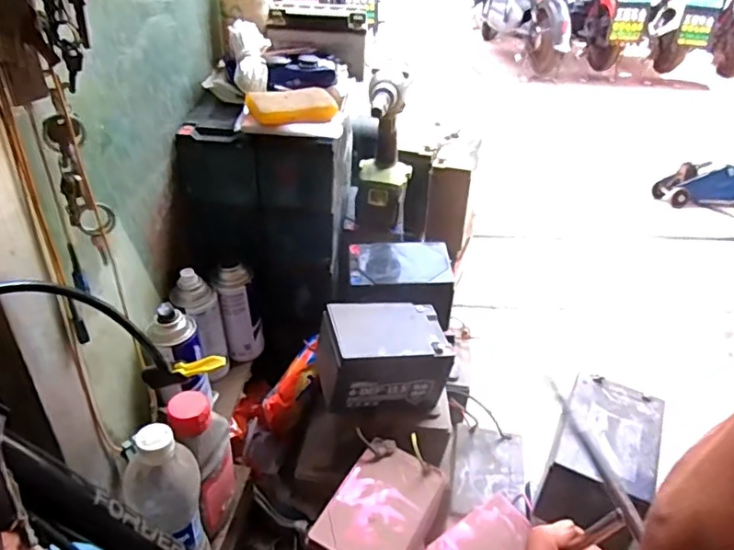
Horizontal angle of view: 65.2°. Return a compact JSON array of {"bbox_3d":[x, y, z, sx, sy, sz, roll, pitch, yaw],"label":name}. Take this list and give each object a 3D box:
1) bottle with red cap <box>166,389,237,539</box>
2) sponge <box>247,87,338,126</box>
[{"bbox_3d":[-0.172,0.207,0.627,0.057,0.179,0.072,-11,38,-19],"label":"bottle with red cap"},{"bbox_3d":[-0.095,-0.217,0.737,0.113,0.030,0.047,-7,37,-13],"label":"sponge"}]

